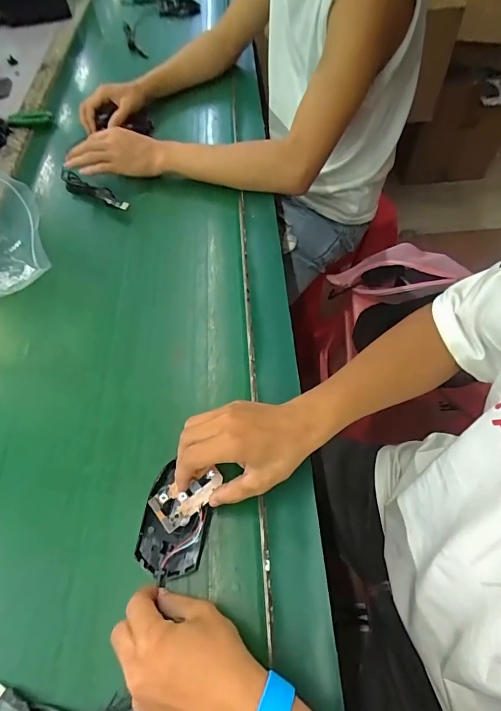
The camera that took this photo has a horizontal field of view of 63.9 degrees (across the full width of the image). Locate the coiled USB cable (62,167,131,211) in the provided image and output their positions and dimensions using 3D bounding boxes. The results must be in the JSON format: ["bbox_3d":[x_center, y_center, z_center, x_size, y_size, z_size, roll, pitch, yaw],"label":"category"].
[{"bbox_3d":[-0.261,-0.269,0.659,0.161,0.016,0.026,30,65,20],"label":"coiled USB cable"}]

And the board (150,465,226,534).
[{"bbox_3d":[-0.058,0.133,0.379,0.069,0.009,0.036,-30,61,-10],"label":"board"}]

